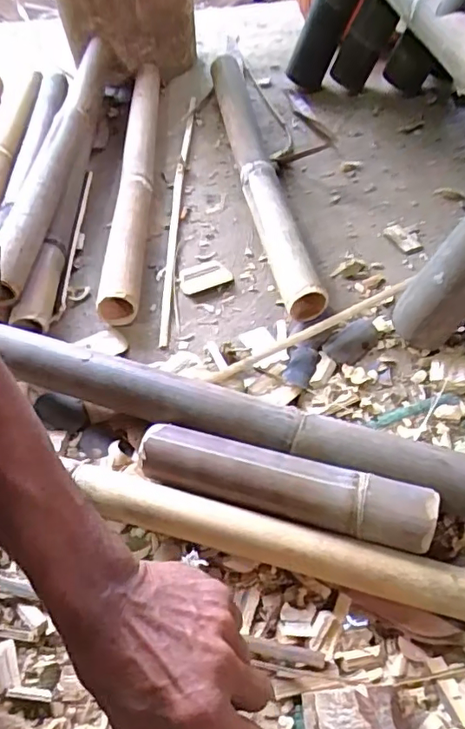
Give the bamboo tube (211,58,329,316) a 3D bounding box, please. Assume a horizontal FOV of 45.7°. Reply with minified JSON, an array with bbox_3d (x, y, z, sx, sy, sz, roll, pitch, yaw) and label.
[{"bbox_3d":[0.035,-0.307,0.843,0.061,0.065,0.617,-11,52,-3],"label":"bamboo tube"}]

